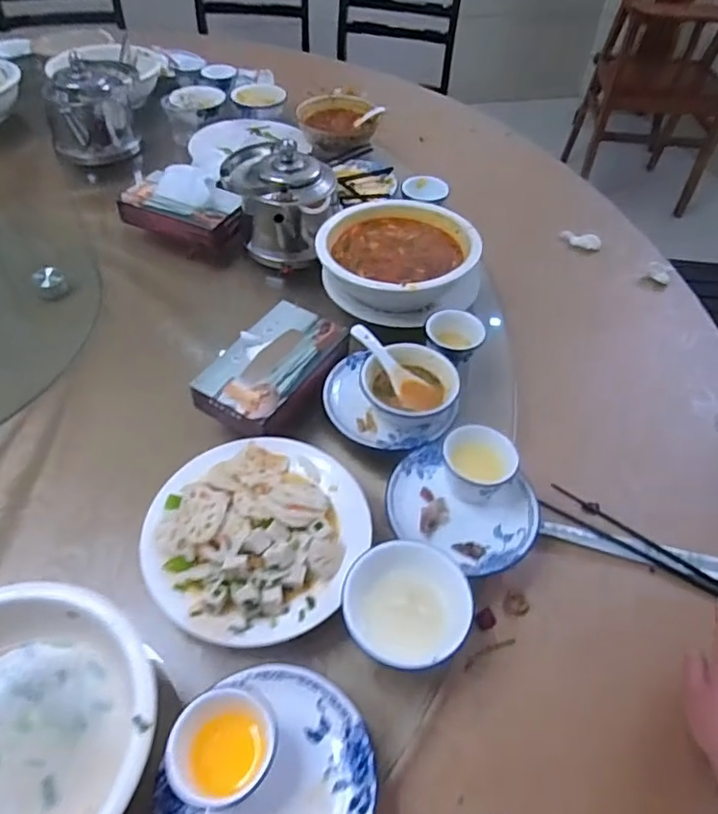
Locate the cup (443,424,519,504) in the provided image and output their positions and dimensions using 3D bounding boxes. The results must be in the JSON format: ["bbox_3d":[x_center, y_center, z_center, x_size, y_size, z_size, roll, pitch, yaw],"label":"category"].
[{"bbox_3d":[0.123,0.061,0.615,0.073,0.057,0.058,26,54,18],"label":"cup"}]

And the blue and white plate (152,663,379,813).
[{"bbox_3d":[-0.063,0.288,0.449,0.147,0.016,0.157,1,51,-2],"label":"blue and white plate"}]

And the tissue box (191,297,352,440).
[{"bbox_3d":[-0.102,-0.047,0.710,0.116,0.046,0.191,25,54,17],"label":"tissue box"}]

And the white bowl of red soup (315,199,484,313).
[{"bbox_3d":[0.052,-0.213,0.824,0.205,0.069,0.193,37,58,25],"label":"white bowl of red soup"}]

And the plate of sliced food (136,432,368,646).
[{"bbox_3d":[-0.098,0.115,0.576,0.211,0.037,0.216,1,51,-2],"label":"plate of sliced food"}]

